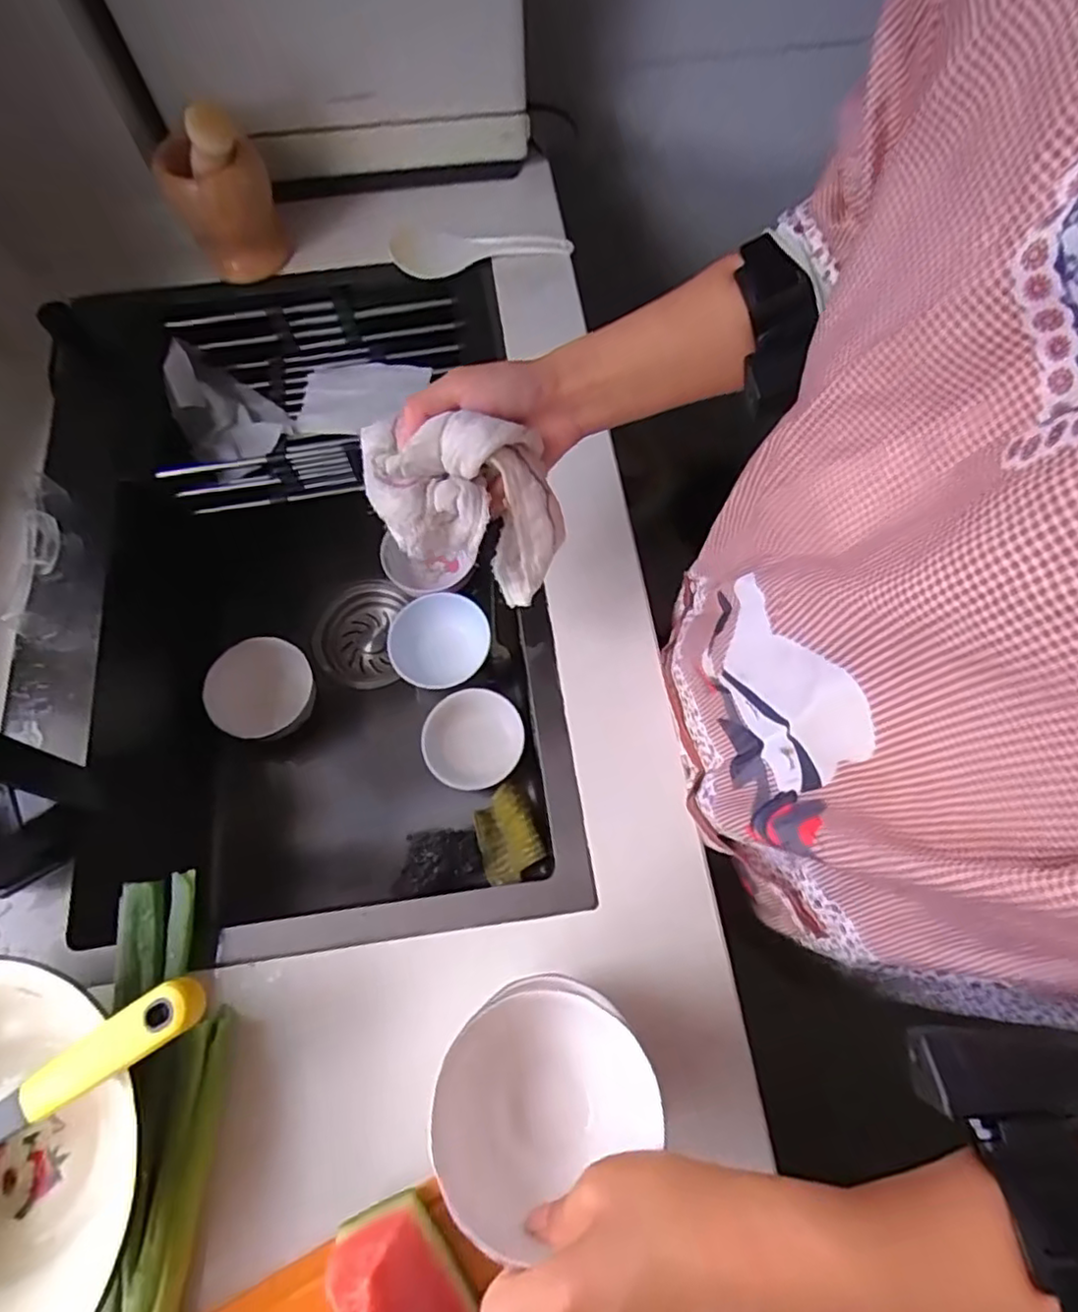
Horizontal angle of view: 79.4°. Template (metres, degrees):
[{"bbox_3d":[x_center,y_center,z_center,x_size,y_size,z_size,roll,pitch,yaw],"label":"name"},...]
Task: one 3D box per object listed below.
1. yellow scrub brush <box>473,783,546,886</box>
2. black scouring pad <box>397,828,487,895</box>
[{"bbox_3d":[-0.036,0.186,0.676,0.063,0.025,0.085,-25,71,-8],"label":"yellow scrub brush"},{"bbox_3d":[-0.103,0.206,0.661,0.085,0.050,0.055,-11,70,-3],"label":"black scouring pad"}]

